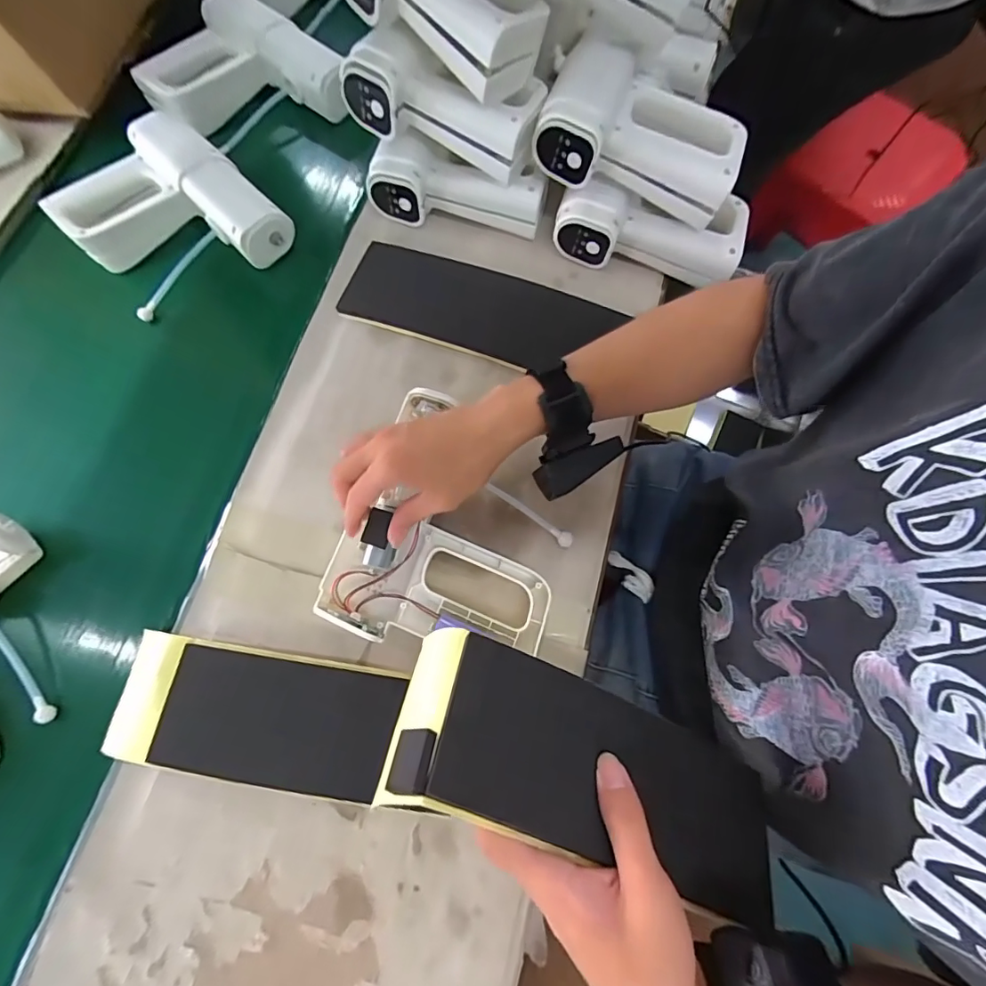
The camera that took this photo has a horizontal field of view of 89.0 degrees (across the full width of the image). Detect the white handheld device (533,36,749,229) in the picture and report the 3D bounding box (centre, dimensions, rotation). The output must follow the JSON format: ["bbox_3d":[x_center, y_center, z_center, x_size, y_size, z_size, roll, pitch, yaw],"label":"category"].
[{"bbox_3d":[0.140,-0.334,0.461,0.180,0.070,0.116,21,75,9],"label":"white handheld device"}]

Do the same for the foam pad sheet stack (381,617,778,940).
[{"bbox_3d":[0.059,0.161,0.295,0.232,0.025,0.094,23,55,-8],"label":"foam pad sheet stack"}]

